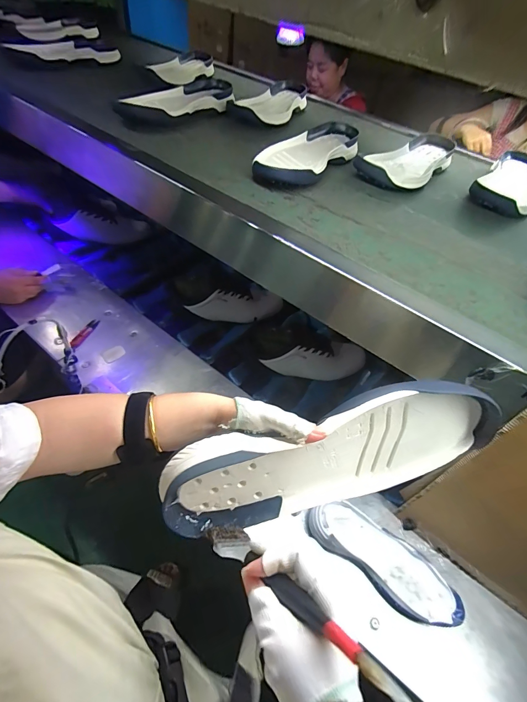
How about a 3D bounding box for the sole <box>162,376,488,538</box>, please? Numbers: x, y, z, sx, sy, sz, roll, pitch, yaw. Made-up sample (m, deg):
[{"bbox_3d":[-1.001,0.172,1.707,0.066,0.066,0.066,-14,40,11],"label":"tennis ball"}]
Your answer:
[{"bbox_3d":[0.071,0.109,0.346,0.333,0.122,0.045,-13,27,-6],"label":"sole"}]

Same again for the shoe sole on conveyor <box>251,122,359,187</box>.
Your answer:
[{"bbox_3d":[0.083,-0.386,0.647,0.118,0.047,0.331,27,53,16],"label":"shoe sole on conveyor"}]

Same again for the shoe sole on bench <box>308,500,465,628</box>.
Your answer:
[{"bbox_3d":[0.211,0.369,0.591,0.278,0.057,0.108,31,54,19],"label":"shoe sole on bench"}]

